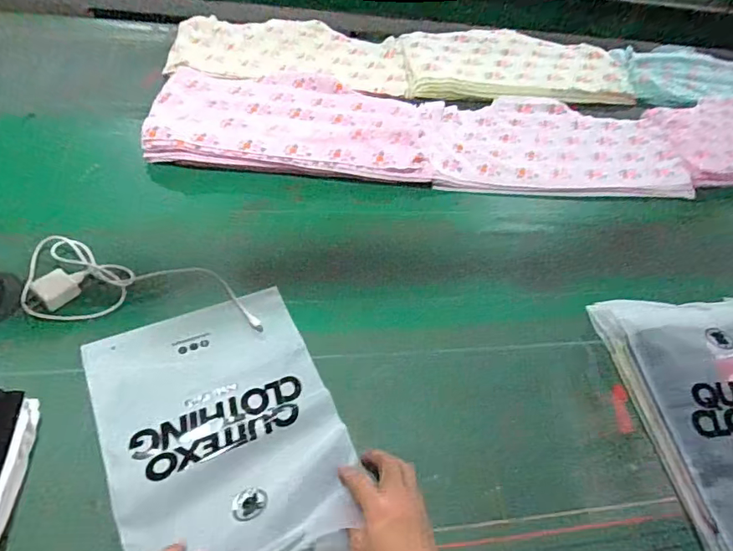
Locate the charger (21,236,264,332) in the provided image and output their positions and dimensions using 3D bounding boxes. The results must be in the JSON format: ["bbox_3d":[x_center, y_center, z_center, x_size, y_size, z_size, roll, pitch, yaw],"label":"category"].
[{"bbox_3d":[-0.295,0.019,0.650,0.314,0.034,0.108,10,52,-2],"label":"charger"}]

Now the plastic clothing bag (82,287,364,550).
[{"bbox_3d":[-0.156,0.180,0.563,0.242,0.014,0.355,-19,54,-21],"label":"plastic clothing bag"}]

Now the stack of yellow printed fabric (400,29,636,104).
[{"bbox_3d":[0.337,-0.501,1.164,0.553,0.038,0.311,-6,55,-14],"label":"stack of yellow printed fabric"}]

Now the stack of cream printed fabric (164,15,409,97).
[{"bbox_3d":[-0.158,-0.490,1.074,0.480,0.027,0.264,4,53,-7],"label":"stack of cream printed fabric"}]

